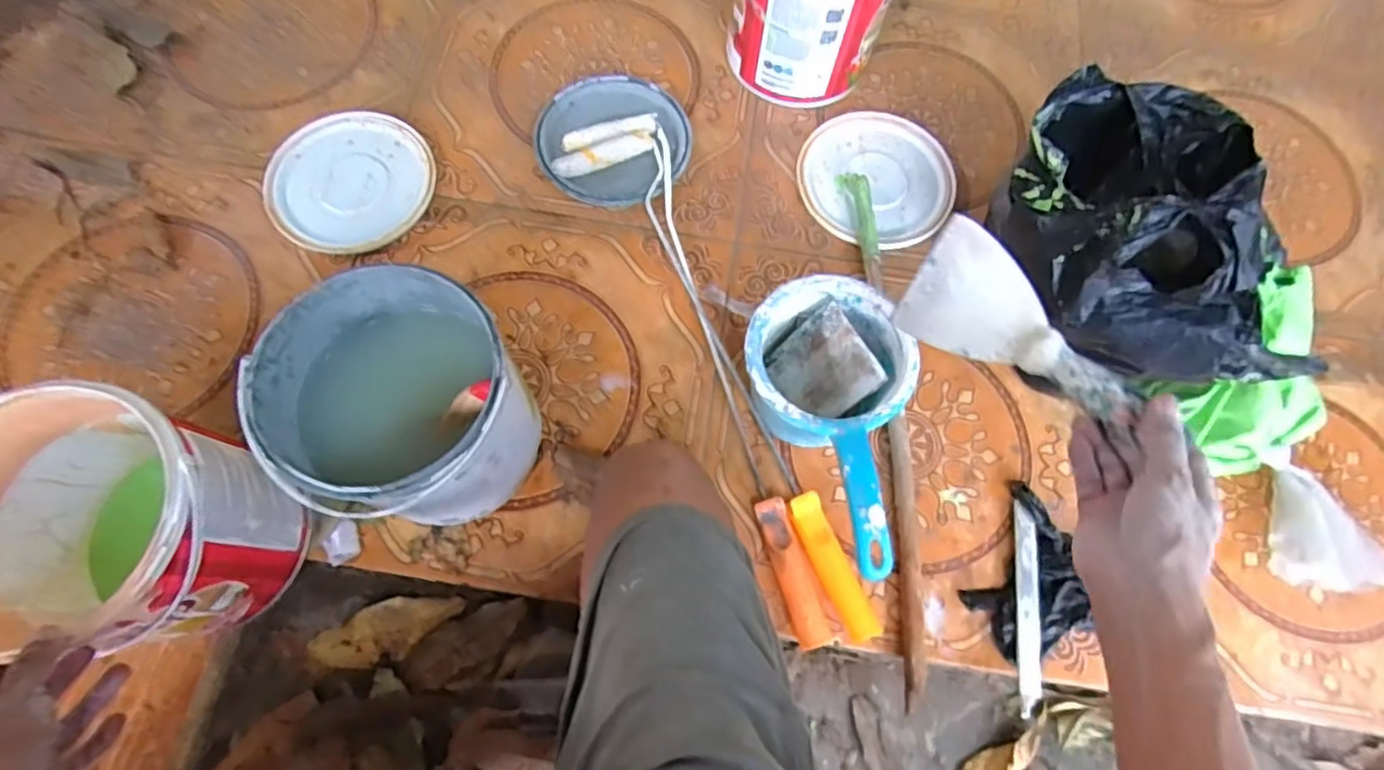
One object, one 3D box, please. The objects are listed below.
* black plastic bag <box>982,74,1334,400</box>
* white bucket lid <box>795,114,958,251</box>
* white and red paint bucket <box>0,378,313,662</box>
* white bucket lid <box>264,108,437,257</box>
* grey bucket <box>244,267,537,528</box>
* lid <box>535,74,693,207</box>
[{"bbox_3d":[0.388,-0.135,0.553,0.193,0.108,0.259,-1,70,-3],"label":"black plastic bag"},{"bbox_3d":[0.217,-0.236,0.763,0.174,0.013,0.174,1,71,-2],"label":"white bucket lid"},{"bbox_3d":[-0.441,0.111,0.508,0.180,0.184,0.175,1,71,-2],"label":"white and red paint bucket"},{"bbox_3d":[-0.379,-0.228,0.728,0.176,0.011,0.173,1,71,-2],"label":"white bucket lid"},{"bbox_3d":[-0.233,0.022,0.561,0.177,0.189,0.175,1,70,-2],"label":"grey bucket"},{"bbox_3d":[-0.090,-0.289,0.757,0.171,0.020,0.180,1,71,-2],"label":"lid"}]

